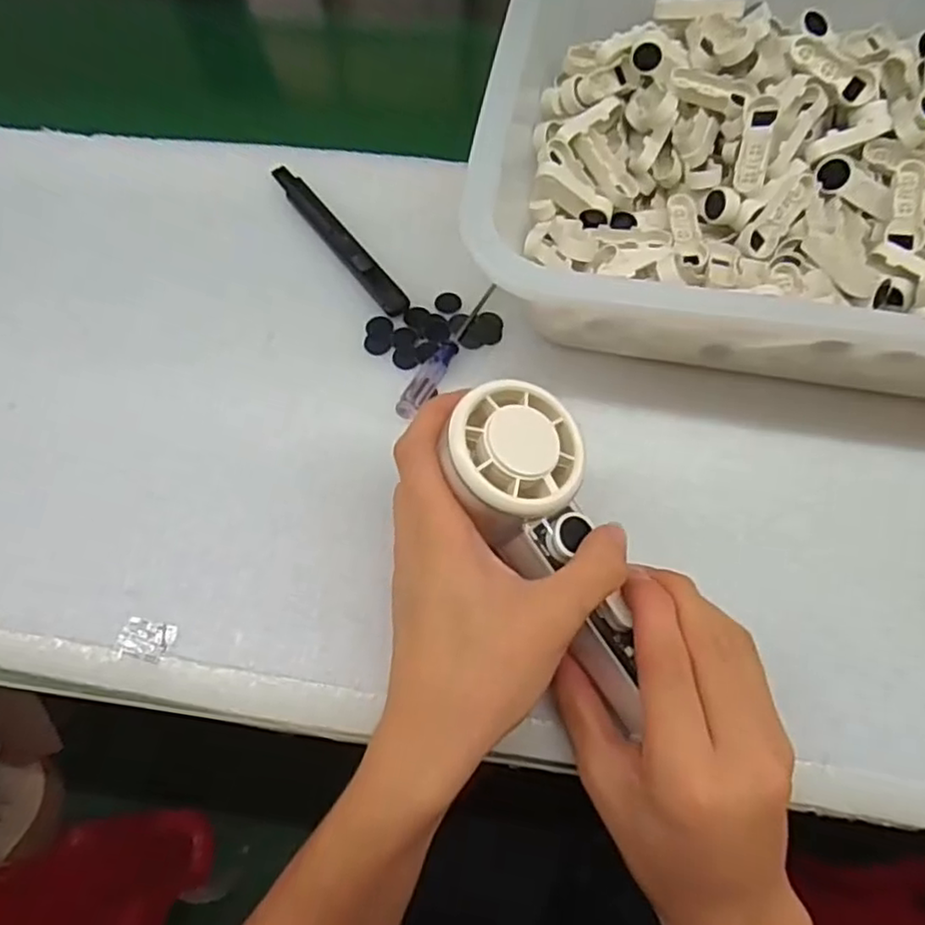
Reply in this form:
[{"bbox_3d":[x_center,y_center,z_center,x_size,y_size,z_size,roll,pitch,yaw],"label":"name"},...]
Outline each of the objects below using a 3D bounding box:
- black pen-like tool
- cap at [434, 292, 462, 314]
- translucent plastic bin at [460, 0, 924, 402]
[{"bbox_3d":[-0.076,-0.135,0.401,0.015,0.006,0.137,-34,69,-14],"label":"black pen-like tool"},{"bbox_3d":[-0.008,-0.091,0.384,0.015,0.004,0.015,0,64,1],"label":"cap"},{"bbox_3d":[0.189,-0.158,0.368,0.347,0.090,0.255,10,65,5],"label":"translucent plastic bin"}]

